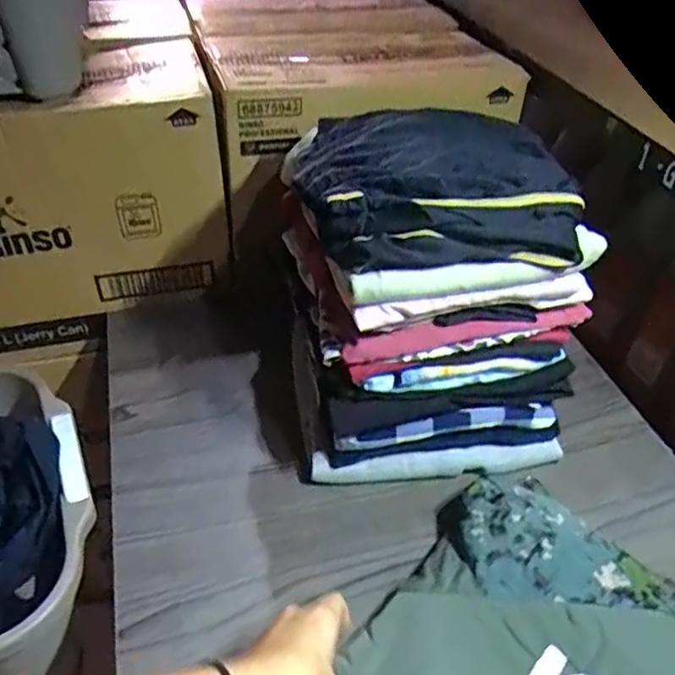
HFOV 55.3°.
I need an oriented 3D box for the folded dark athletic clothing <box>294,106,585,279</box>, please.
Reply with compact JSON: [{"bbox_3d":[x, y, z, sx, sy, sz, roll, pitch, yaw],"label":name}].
[{"bbox_3d":[0.085,-0.150,0.594,0.230,0.064,0.218,-5,42,-8],"label":"folded dark athletic clothing"}]

